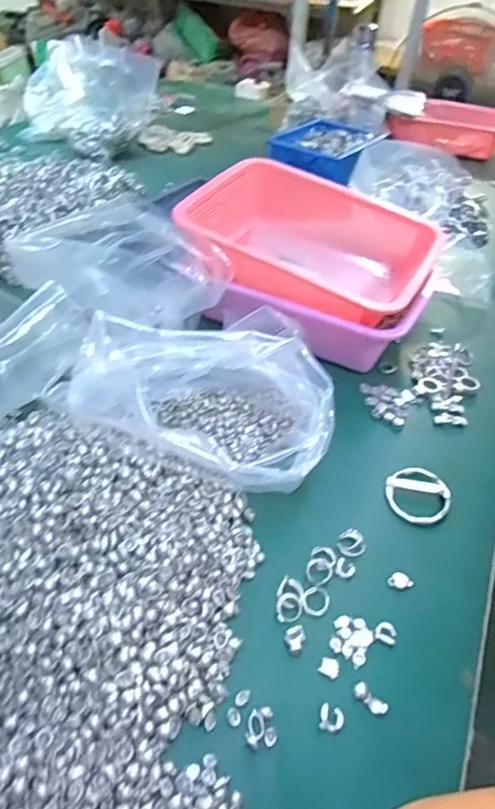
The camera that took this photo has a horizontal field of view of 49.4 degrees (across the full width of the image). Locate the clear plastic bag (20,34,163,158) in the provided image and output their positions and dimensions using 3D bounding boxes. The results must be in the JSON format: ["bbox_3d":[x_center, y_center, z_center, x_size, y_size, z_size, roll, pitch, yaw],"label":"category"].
[{"bbox_3d":[-0.349,-0.672,1.158,0.304,0.161,0.184,7,41,2],"label":"clear plastic bag"}]

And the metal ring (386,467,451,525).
[{"bbox_3d":[0.164,0.087,0.518,0.061,0.010,0.060,3,41,-3],"label":"metal ring"}]

